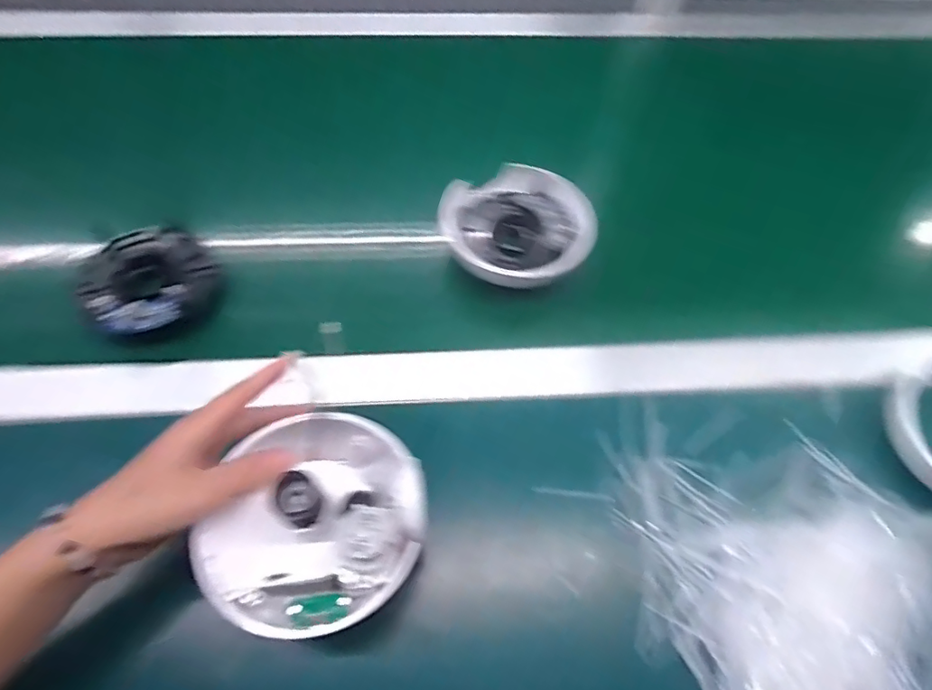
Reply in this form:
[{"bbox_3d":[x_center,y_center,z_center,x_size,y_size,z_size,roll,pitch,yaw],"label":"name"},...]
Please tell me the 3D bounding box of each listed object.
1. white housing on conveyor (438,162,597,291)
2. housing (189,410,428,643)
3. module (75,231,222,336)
[{"bbox_3d":[0.046,-0.099,0.471,0.109,0.034,0.118,0,63,0],"label":"white housing on conveyor"},{"bbox_3d":[-0.080,0.092,0.296,0.110,0.056,0.115,0,63,0],"label":"housing"},{"bbox_3d":[-0.254,-0.051,0.447,0.094,0.036,0.098,0,63,0],"label":"module"}]

